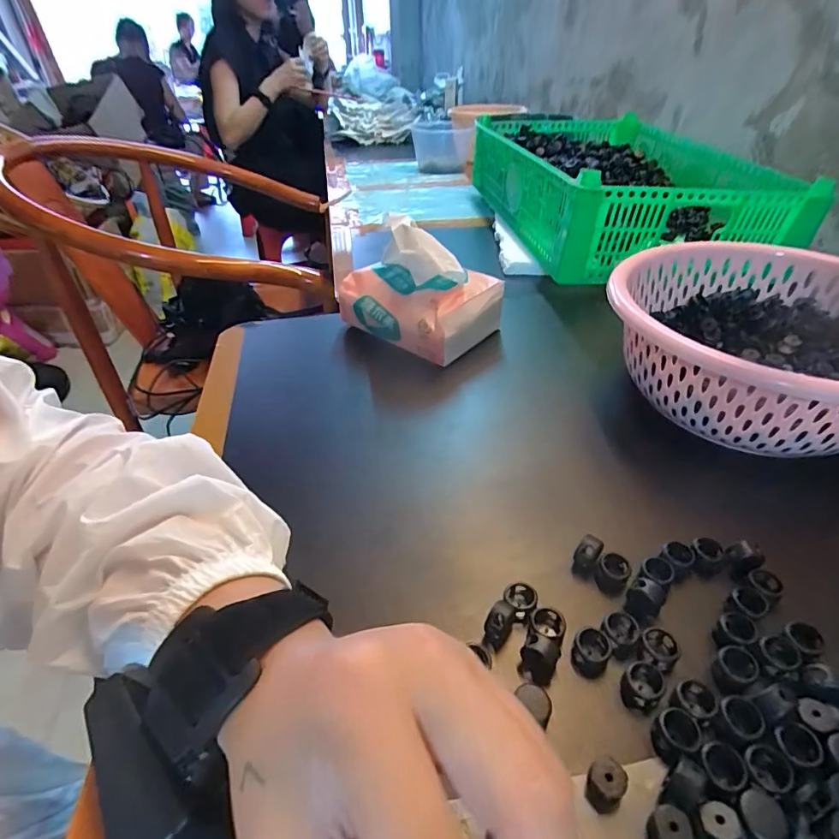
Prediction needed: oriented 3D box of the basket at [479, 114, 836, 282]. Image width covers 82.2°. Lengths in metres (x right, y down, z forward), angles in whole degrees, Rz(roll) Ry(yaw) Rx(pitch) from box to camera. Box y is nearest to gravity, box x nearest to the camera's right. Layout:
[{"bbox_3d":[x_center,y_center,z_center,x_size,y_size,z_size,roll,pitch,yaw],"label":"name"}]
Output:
[{"bbox_3d":[0.274,-0.344,0.709,0.287,0.119,0.486,-5,39,-5],"label":"basket"}]

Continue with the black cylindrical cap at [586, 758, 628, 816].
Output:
[{"bbox_3d":[0.073,0.144,0.189,0.015,0.013,0.014,-1,39,1],"label":"black cylindrical cap"}]

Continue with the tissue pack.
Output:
[{"bbox_3d":[-0.004,-0.128,0.463,0.139,0.099,0.094,26,46,29],"label":"tissue pack"}]

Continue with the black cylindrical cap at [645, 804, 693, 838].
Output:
[{"bbox_3d":[0.091,0.153,0.176,0.015,0.013,0.014,-1,39,1],"label":"black cylindrical cap"}]

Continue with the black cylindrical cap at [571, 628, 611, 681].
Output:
[{"bbox_3d":[0.082,0.112,0.230,0.016,0.014,0.020,23,45,27],"label":"black cylindrical cap"}]

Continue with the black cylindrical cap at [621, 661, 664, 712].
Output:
[{"bbox_3d":[0.102,0.121,0.220,0.020,0.012,0.016,-32,48,-32],"label":"black cylindrical cap"}]

